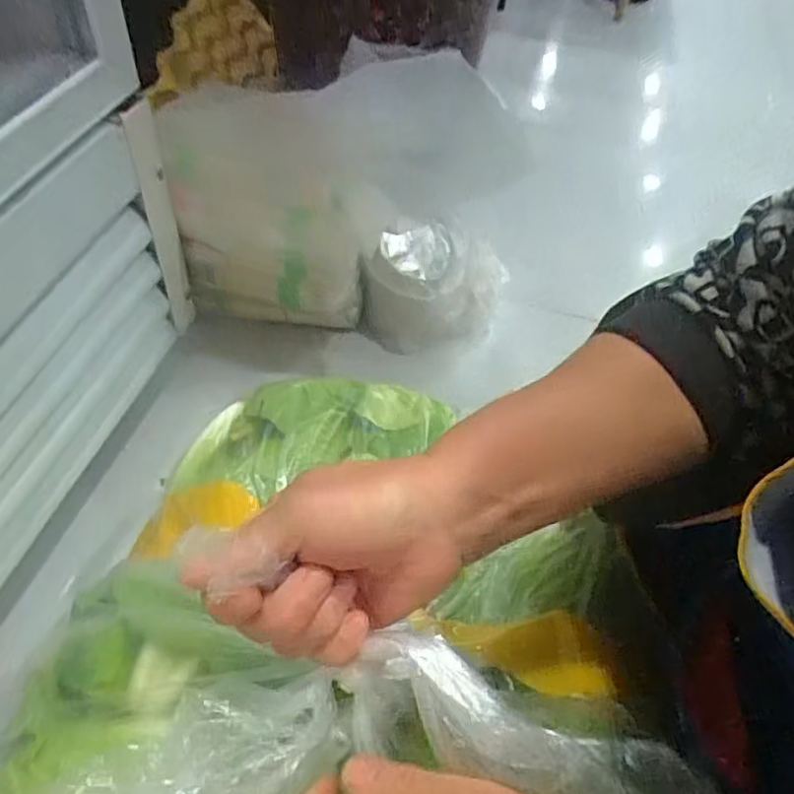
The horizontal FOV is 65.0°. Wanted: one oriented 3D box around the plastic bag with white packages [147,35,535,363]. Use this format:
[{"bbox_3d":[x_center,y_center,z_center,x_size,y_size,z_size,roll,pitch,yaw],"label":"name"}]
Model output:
[{"bbox_3d":[-0.046,-0.216,0.774,0.419,0.360,0.137,-14,53,-17],"label":"plastic bag with white packages"}]

